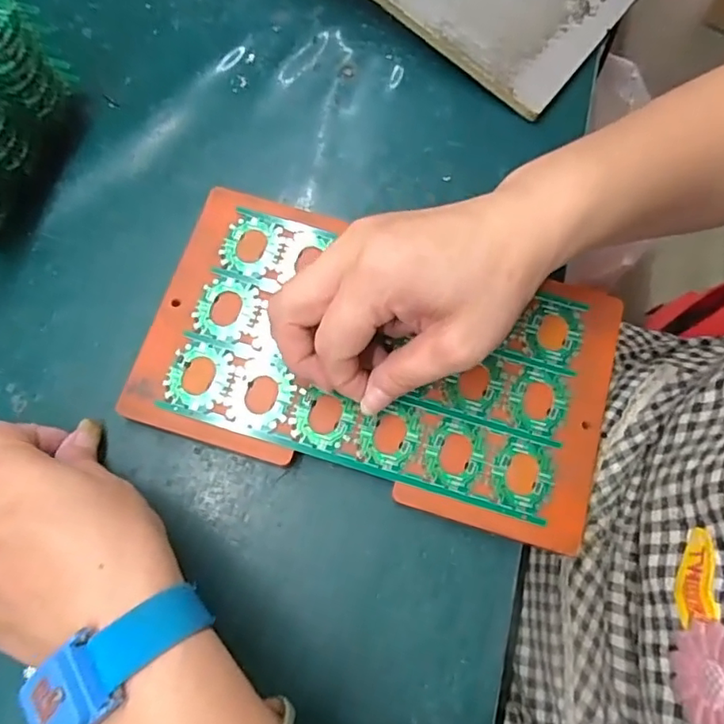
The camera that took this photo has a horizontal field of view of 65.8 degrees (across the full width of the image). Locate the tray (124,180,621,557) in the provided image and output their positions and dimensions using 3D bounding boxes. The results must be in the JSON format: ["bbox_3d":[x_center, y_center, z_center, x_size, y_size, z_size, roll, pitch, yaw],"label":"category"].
[{"bbox_3d":[0.009,-0.002,0.301,0.240,0.016,0.137,16,74,4],"label":"tray"}]

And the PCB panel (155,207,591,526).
[{"bbox_3d":[0.009,-0.004,0.295,0.201,0.005,0.120,16,74,4],"label":"PCB panel"}]

